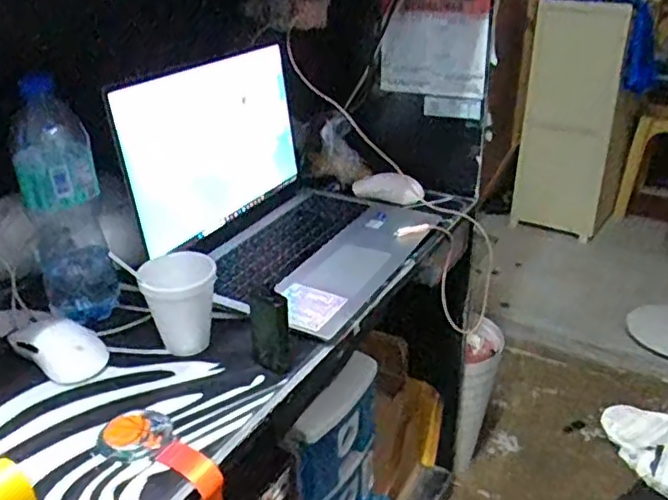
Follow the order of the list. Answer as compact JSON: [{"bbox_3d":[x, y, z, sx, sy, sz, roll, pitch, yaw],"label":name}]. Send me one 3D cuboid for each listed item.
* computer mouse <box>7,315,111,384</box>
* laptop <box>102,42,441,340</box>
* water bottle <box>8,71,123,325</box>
[{"bbox_3d":[-0.289,0.098,0.658,0.112,0.040,0.061,11,29,20],"label":"computer mouse"},{"bbox_3d":[-0.070,-0.102,0.846,0.344,0.213,0.340,16,32,29],"label":"laptop"},{"bbox_3d":[-0.290,-0.042,0.687,0.081,0.260,0.068,-13,30,-23],"label":"water bottle"}]

